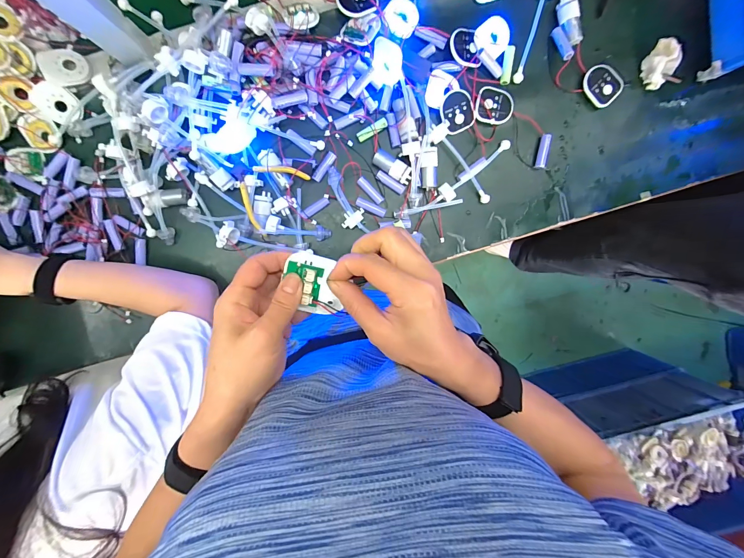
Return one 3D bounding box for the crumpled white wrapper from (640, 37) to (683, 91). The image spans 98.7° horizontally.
[{"bbox_3d":[0.455,-0.335,0.498,0.064,0.018,0.067,0,98,-2],"label":"crumpled white wrapper"}]

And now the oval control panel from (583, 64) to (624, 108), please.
[{"bbox_3d":[0.361,-0.305,0.500,0.059,0.018,0.060,-43,97,4],"label":"oval control panel"}]

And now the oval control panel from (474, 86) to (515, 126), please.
[{"bbox_3d":[0.190,-0.268,0.498,0.061,0.017,0.054,-5,98,-1],"label":"oval control panel"}]

